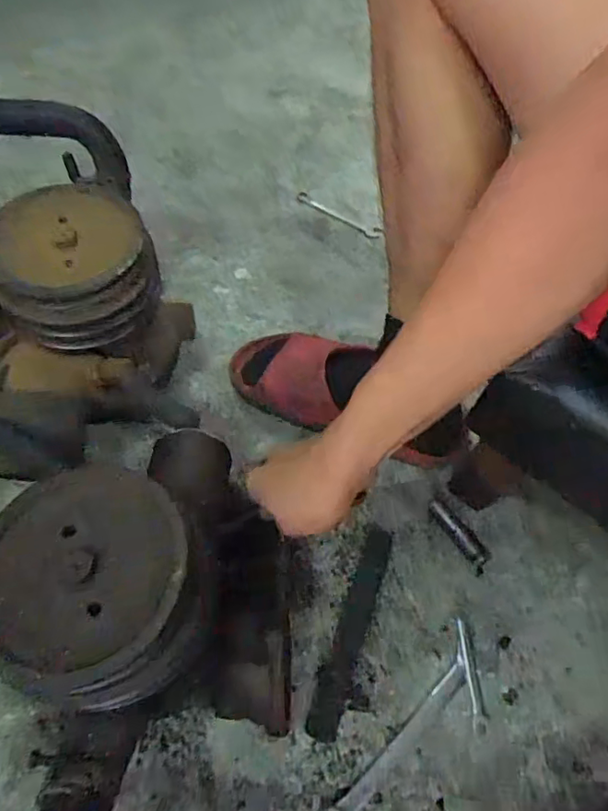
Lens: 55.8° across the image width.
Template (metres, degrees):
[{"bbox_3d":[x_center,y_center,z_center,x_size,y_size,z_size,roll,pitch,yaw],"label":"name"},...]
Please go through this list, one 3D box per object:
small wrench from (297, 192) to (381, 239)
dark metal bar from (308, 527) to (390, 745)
[{"bbox_3d":[0.050,-0.289,0.873,0.150,0.009,0.022,34,65,18],"label":"small wrench"},{"bbox_3d":[0.048,0.215,0.567,0.030,0.010,0.206,18,61,10],"label":"dark metal bar"}]

